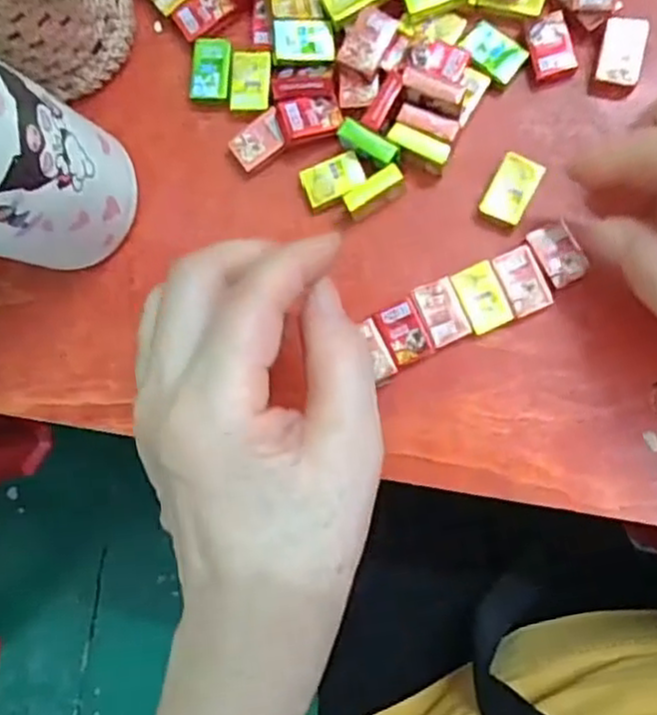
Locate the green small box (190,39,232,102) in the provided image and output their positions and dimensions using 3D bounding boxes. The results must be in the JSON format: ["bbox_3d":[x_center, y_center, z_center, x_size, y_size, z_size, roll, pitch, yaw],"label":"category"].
[{"bbox_3d":[-0.050,-0.123,0.302,0.017,0.006,0.026,1,87,8],"label":"green small box"}]

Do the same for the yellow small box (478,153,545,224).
[{"bbox_3d":[0.074,-0.067,0.283,0.017,0.008,0.027,26,91,8],"label":"yellow small box"}]

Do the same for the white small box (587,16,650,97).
[{"bbox_3d":[0.116,-0.119,0.281,0.017,0.010,0.028,13,89,8],"label":"white small box"}]

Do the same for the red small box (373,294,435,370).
[{"bbox_3d":[0.031,-0.010,0.286,0.017,0.007,0.026,-24,84,6],"label":"red small box"}]

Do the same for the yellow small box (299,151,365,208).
[{"bbox_3d":[0.002,-0.074,0.293,0.025,0.007,0.017,-21,85,6],"label":"yellow small box"}]

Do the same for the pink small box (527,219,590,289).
[{"bbox_3d":[0.091,-0.041,0.277,0.016,0.004,0.024,-28,84,5],"label":"pink small box"}]

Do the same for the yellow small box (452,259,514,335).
[{"bbox_3d":[0.062,-0.024,0.283,0.017,0.006,0.027,-23,84,6],"label":"yellow small box"}]

